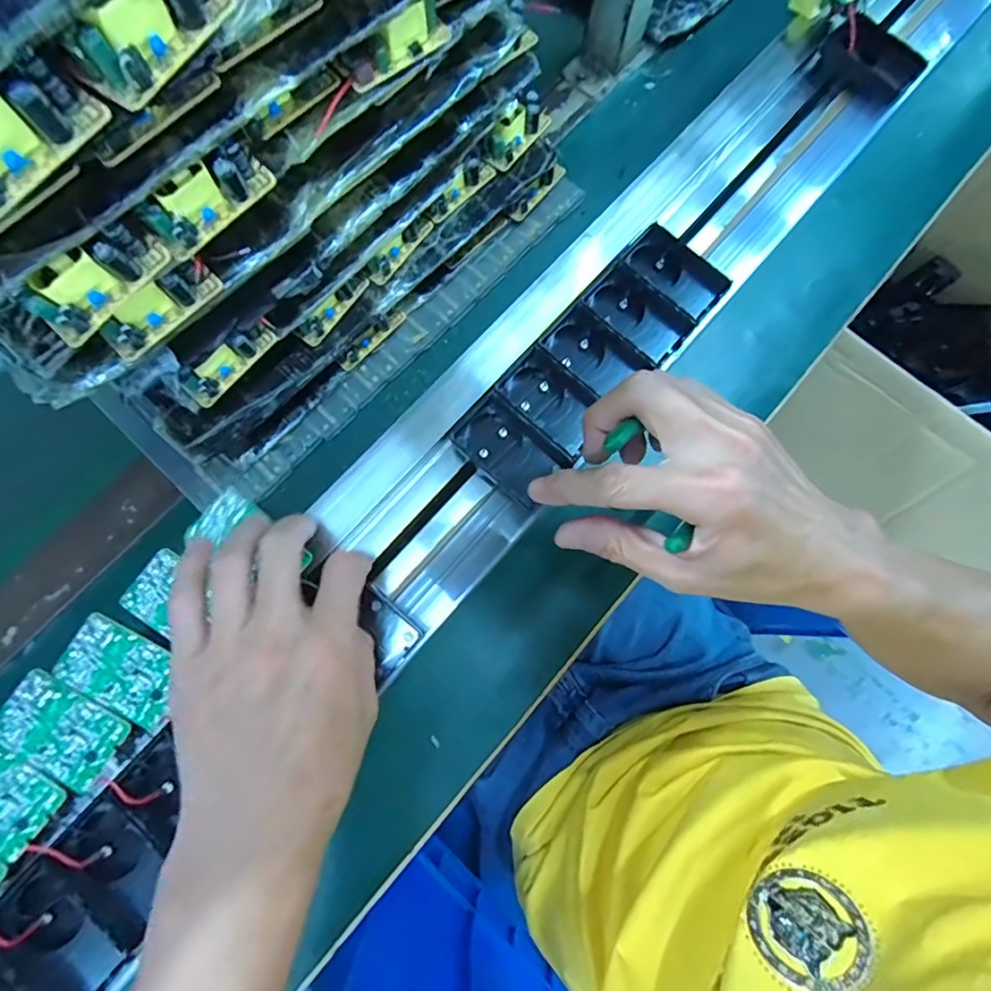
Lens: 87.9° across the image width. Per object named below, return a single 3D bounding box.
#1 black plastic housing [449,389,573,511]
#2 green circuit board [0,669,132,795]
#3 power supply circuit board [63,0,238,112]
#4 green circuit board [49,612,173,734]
[{"bbox_3d":[0.009,-0.028,0.335,0.068,0.029,0.039,43,81,8],"label":"black plastic housing"},{"bbox_3d":[-0.228,0.122,0.270,0.064,0.006,0.037,30,79,6],"label":"green circuit board"},{"bbox_3d":[-0.127,-0.177,0.192,0.021,0.022,0.063,42,80,8],"label":"power supply circuit board"},{"bbox_3d":[-0.200,0.093,0.274,0.066,0.004,0.036,31,79,6],"label":"green circuit board"}]

